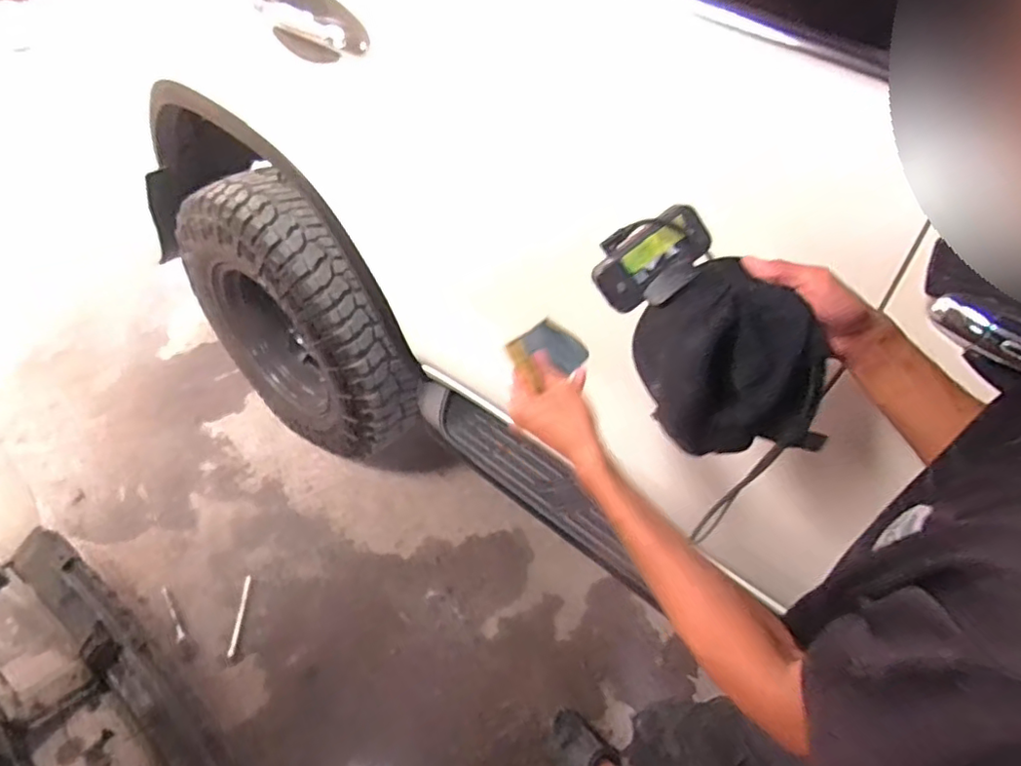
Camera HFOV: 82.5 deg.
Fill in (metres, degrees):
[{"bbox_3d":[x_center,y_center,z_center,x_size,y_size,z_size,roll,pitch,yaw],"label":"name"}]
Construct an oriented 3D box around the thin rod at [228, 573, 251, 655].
[{"bbox_3d":[-0.662,0.567,1.424,0.011,0.010,0.184,0,49,-5],"label":"thin rod"}]

